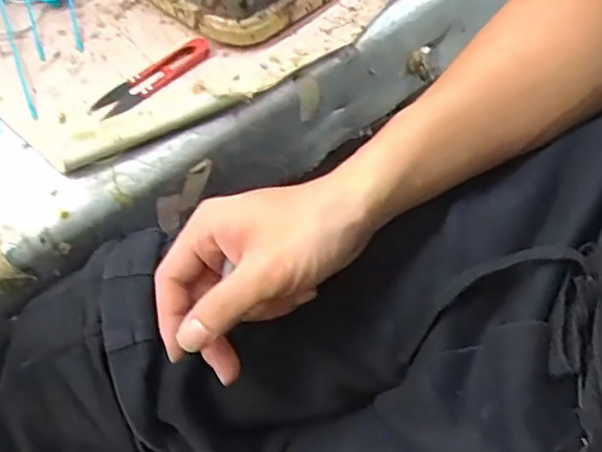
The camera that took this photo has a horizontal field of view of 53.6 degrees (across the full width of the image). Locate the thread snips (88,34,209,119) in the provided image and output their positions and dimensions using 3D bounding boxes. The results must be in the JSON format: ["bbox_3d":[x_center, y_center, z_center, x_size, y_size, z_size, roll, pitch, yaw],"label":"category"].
[{"bbox_3d":[-0.112,-0.112,0.452,0.024,0.011,0.099,37,64,22],"label":"thread snips"}]

